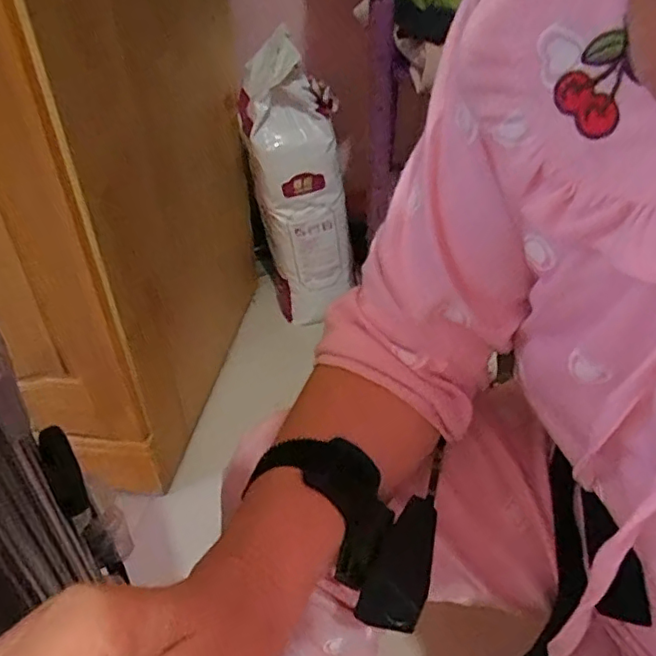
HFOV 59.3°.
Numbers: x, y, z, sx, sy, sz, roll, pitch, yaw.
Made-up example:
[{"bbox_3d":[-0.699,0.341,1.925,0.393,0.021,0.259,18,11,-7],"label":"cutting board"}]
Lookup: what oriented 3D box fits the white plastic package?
[{"bbox_3d":[-0.068,-0.274,1.135,0.173,0.505,0.181,-11,39,-12],"label":"white plastic package"}]

